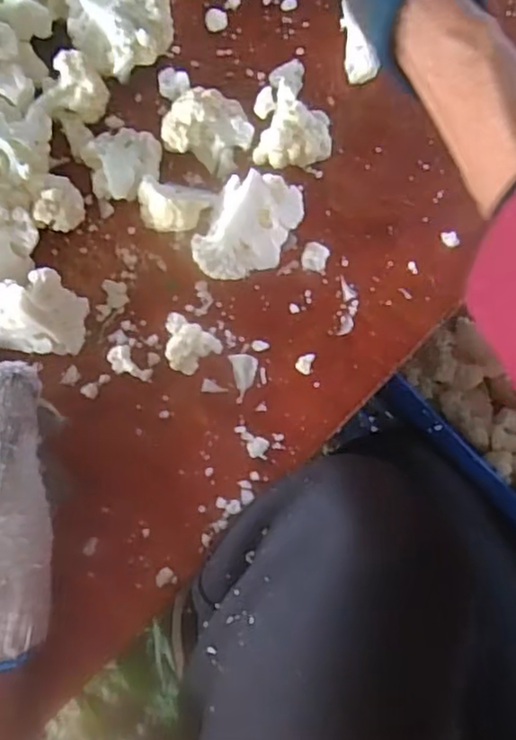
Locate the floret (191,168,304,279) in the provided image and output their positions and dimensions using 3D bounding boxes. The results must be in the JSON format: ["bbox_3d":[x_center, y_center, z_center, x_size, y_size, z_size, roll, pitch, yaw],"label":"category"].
[{"bbox_3d":[-0.006,-0.078,0.363,0.043,0.037,0.062,27,76,7],"label":"floret"}]

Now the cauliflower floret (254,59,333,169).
[{"bbox_3d":[0.022,-0.158,0.392,0.044,0.030,0.076,3,75,1],"label":"cauliflower floret"}]

